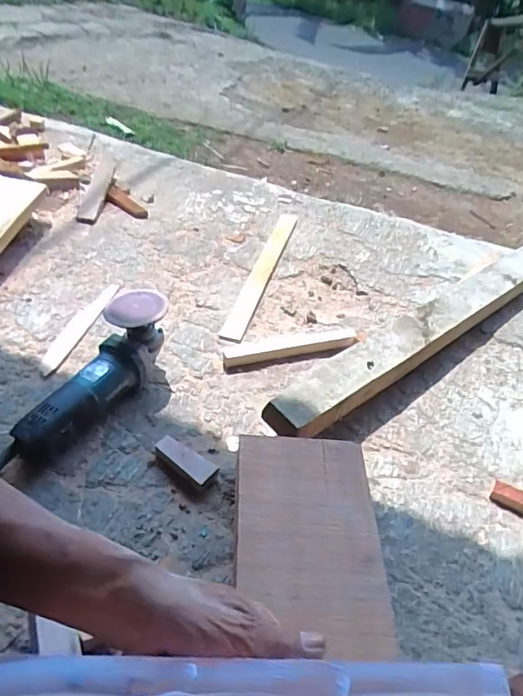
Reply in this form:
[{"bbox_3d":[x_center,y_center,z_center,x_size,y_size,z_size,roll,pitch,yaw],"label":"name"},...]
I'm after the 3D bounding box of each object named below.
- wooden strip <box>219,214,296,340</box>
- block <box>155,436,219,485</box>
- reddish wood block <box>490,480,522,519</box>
[{"bbox_3d":[0.003,-0.159,1.050,0.039,0.012,0.464,18,46,4],"label":"wooden strip"},{"bbox_3d":[-0.098,0.148,0.664,0.081,0.029,0.028,26,44,20],"label":"block"},{"bbox_3d":[0.336,0.201,0.674,0.069,0.020,0.034,29,45,23],"label":"reddish wood block"}]

